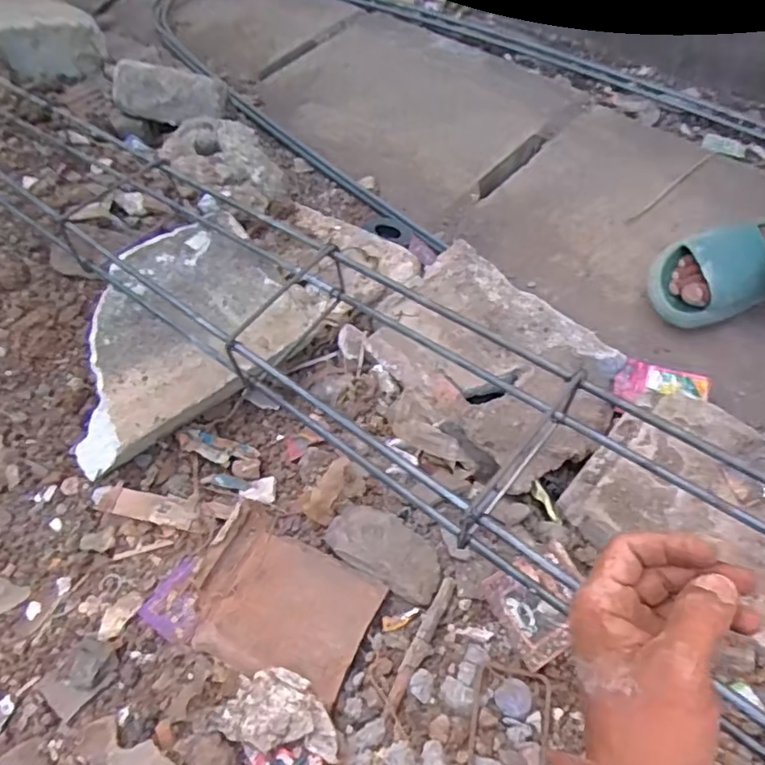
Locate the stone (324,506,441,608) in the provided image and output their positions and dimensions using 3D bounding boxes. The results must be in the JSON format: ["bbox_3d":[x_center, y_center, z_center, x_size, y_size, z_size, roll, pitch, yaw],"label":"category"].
[{"bbox_3d":[0.004,0.158,0.565,0.116,0.024,0.059,27,63,20],"label":"stone"}]

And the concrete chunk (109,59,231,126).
[{"bbox_3d":[-0.360,-0.495,1.014,0.183,0.071,0.079,-4,55,-23],"label":"concrete chunk"}]

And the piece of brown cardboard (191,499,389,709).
[{"bbox_3d":[-0.094,0.200,0.538,0.164,0.026,0.124,22,62,17],"label":"piece of brown cardboard"}]

